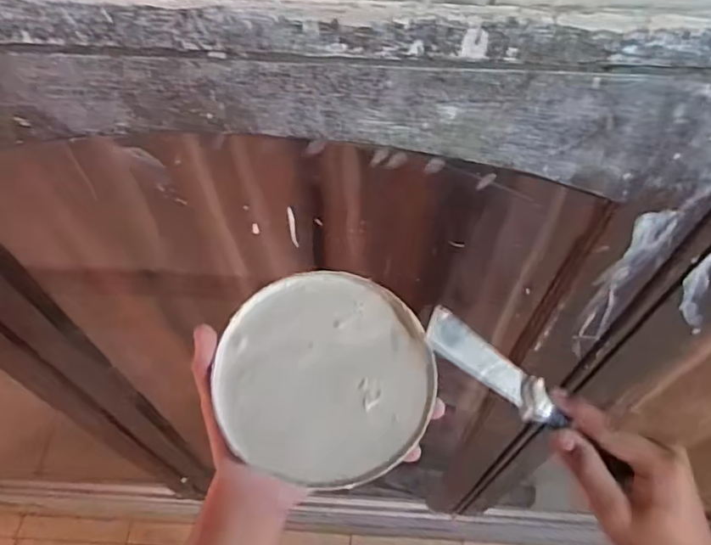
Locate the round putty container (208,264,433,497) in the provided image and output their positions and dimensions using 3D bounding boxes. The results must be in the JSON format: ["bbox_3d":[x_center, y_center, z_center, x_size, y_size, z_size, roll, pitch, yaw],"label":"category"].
[{"bbox_3d":[-0.020,0.070,0.397,0.145,0.025,0.141,0,58,0],"label":"round putty container"}]

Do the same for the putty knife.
[{"bbox_3d":[0.129,0.092,0.420,0.184,0.016,0.038,38,63,-2],"label":"putty knife"}]

